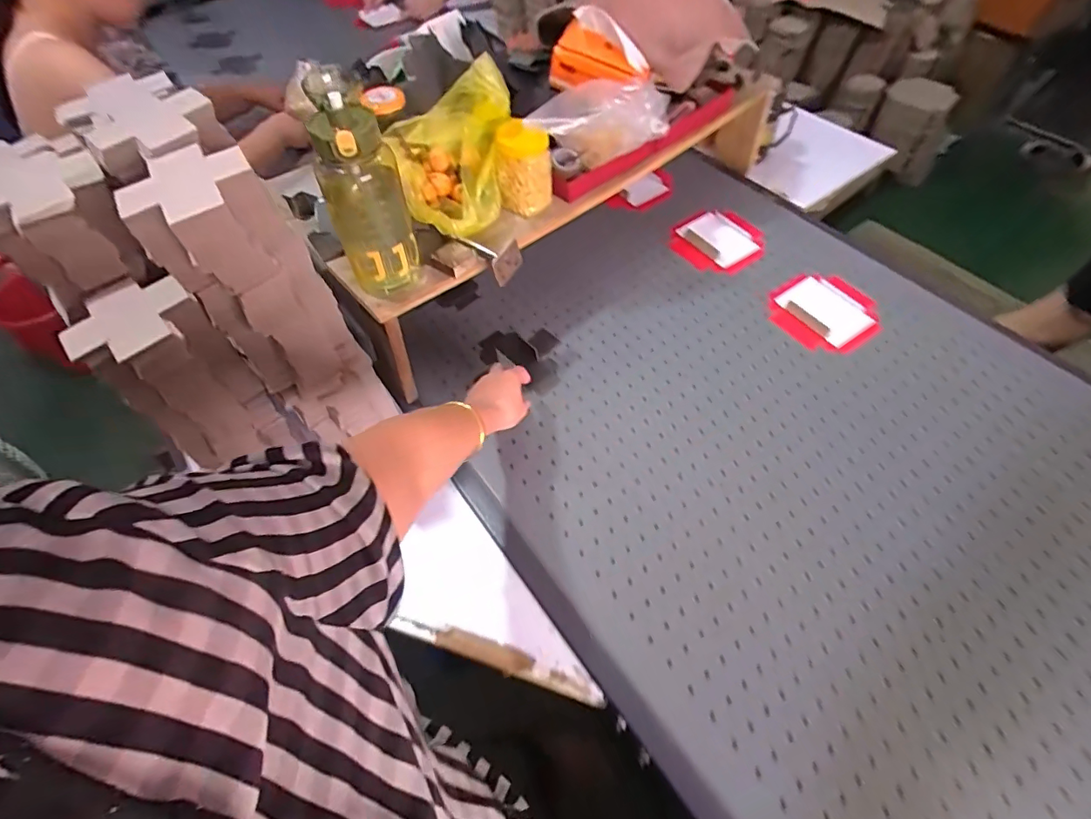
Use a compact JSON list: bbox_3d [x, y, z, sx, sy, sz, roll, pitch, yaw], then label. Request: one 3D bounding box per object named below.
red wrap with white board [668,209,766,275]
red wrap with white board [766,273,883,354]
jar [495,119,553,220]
[{"bbox_3d":[0.324,-0.314,0.954,0.178,0.012,0.153,-31,61,-16],"label":"red wrap with white board"},{"bbox_3d":[0.458,-0.163,0.843,0.162,0.007,0.159,-32,61,-17],"label":"red wrap with white board"},{"bbox_3d":[-0.031,-0.338,0.715,0.074,0.114,0.062,-6,57,-1],"label":"jar"}]

